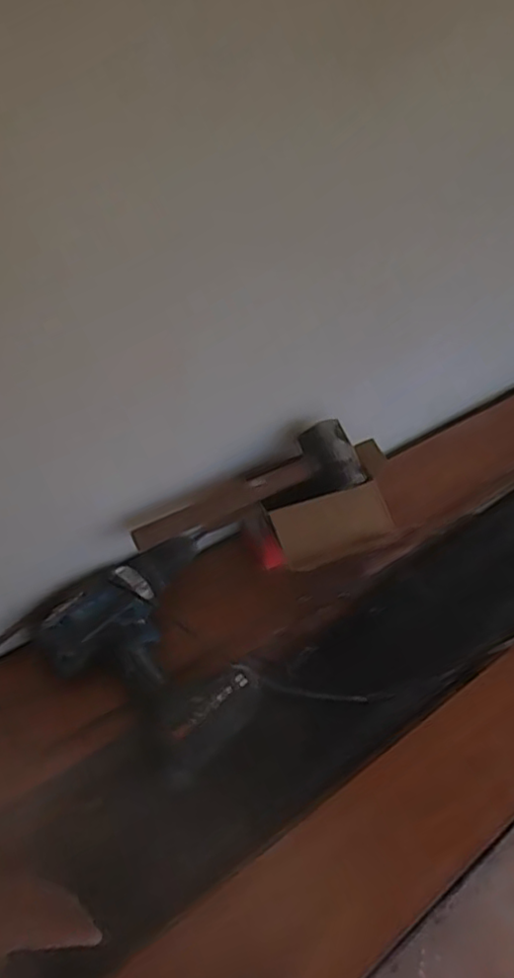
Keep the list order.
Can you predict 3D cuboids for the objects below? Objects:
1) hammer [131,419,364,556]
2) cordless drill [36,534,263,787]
[{"bbox_3d":[-0.010,-0.007,0.690,0.259,0.046,0.076,-17,46,-22],"label":"hammer"},{"bbox_3d":[-0.085,0.157,0.654,0.200,0.069,0.181,32,49,28],"label":"cordless drill"}]

